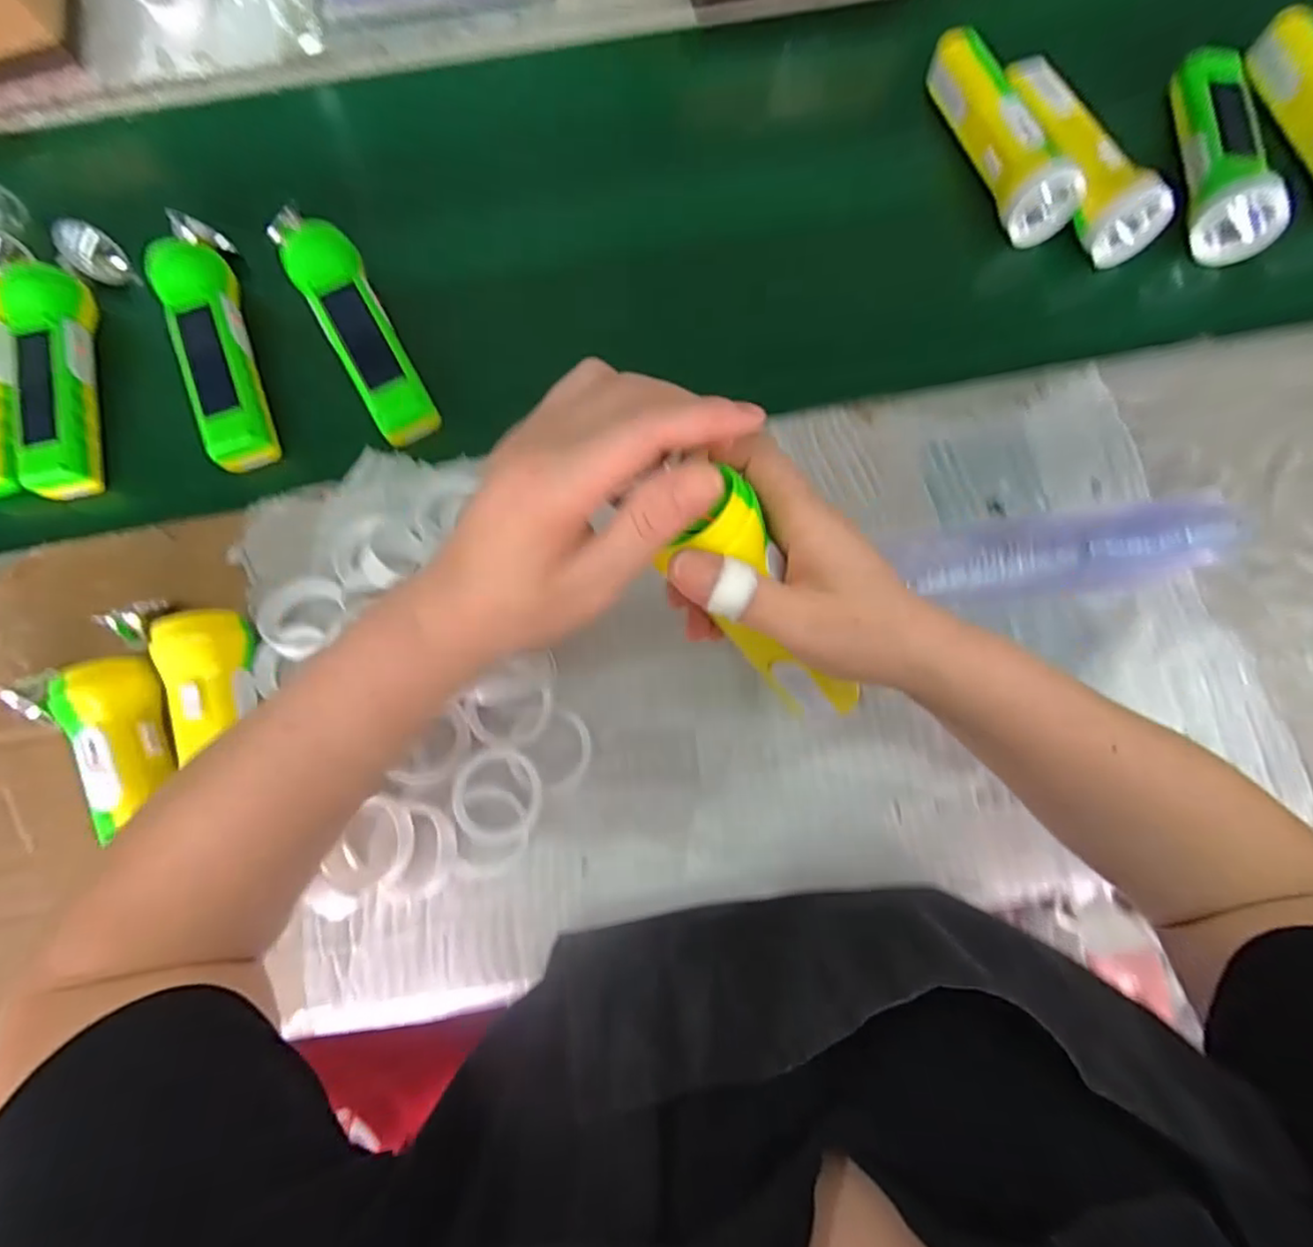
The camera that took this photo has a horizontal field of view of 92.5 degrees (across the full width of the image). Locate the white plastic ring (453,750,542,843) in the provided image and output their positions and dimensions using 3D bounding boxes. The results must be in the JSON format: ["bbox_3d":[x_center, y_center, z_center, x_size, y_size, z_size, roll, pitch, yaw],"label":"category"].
[{"bbox_3d":[-0.093,0.101,0.370,0.051,0.007,0.051,-1,75,3],"label":"white plastic ring"}]

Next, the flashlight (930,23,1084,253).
[{"bbox_3d":[0.252,-0.358,0.460,0.041,0.047,0.154,-22,77,-5],"label":"flashlight"}]

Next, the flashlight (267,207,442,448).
[{"bbox_3d":[-0.216,-0.217,0.457,0.047,0.046,0.180,-30,78,-7],"label":"flashlight"}]

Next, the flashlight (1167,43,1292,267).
[{"bbox_3d":[0.408,-0.336,0.451,0.046,0.043,0.154,-2,76,-1],"label":"flashlight"}]

